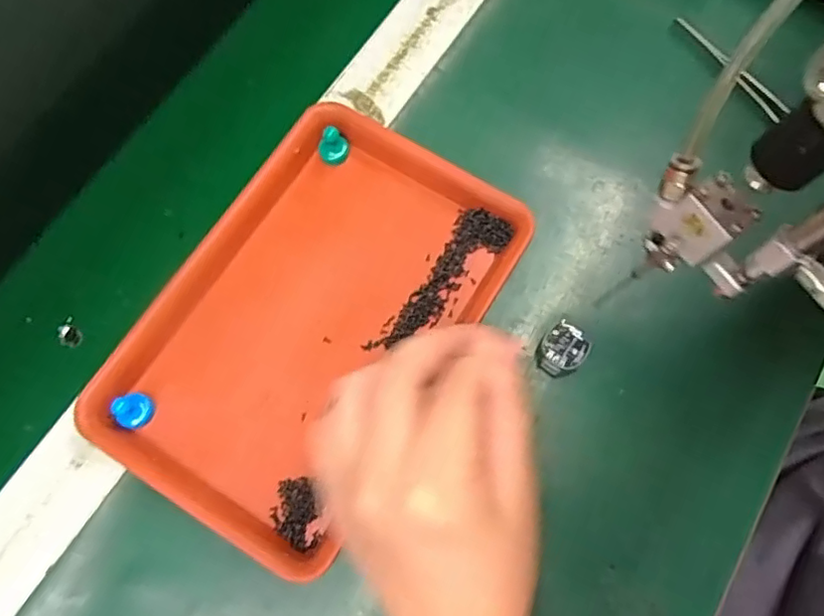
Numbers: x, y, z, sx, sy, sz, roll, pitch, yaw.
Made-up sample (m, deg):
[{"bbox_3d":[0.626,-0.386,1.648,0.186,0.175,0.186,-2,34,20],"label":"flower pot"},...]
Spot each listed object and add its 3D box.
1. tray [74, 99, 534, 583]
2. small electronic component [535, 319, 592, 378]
[{"bbox_3d":[-0.054,0.004,0.336,0.152,0.024,0.233,32,74,10],"label":"tray"},{"bbox_3d":[0.085,0.024,0.336,0.024,0.013,0.028,38,75,12],"label":"small electronic component"}]

